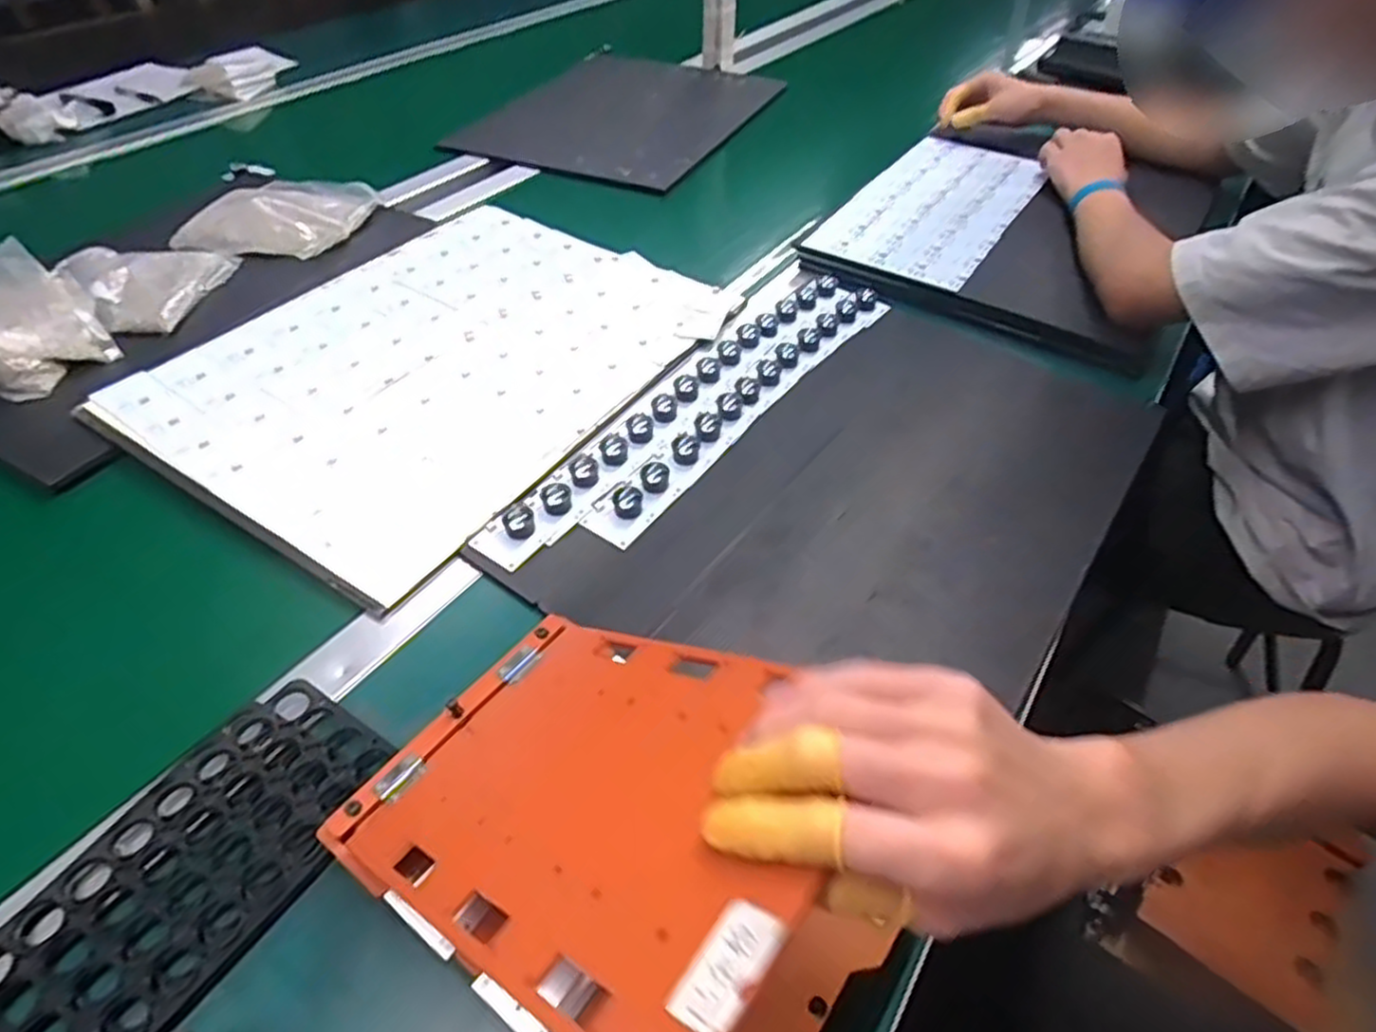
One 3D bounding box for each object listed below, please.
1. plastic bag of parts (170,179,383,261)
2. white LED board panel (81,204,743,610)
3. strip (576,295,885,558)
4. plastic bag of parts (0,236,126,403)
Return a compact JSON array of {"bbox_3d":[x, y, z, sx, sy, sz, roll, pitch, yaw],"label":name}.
[{"bbox_3d":[-0.468,-0.341,0.861,0.171,0.033,0.165,9,46,7],"label":"plastic bag of parts"},{"bbox_3d":[-0.222,-0.153,0.700,0.363,0.017,0.466,28,51,24],"label":"white LED board panel"},{"bbox_3d":[0.059,-0.108,0.655,0.043,0.022,0.402,30,52,25],"label":"strip"},{"bbox_3d":[-0.610,-0.174,0.677,0.125,0.053,0.179,-33,54,-28],"label":"plastic bag of parts"}]

